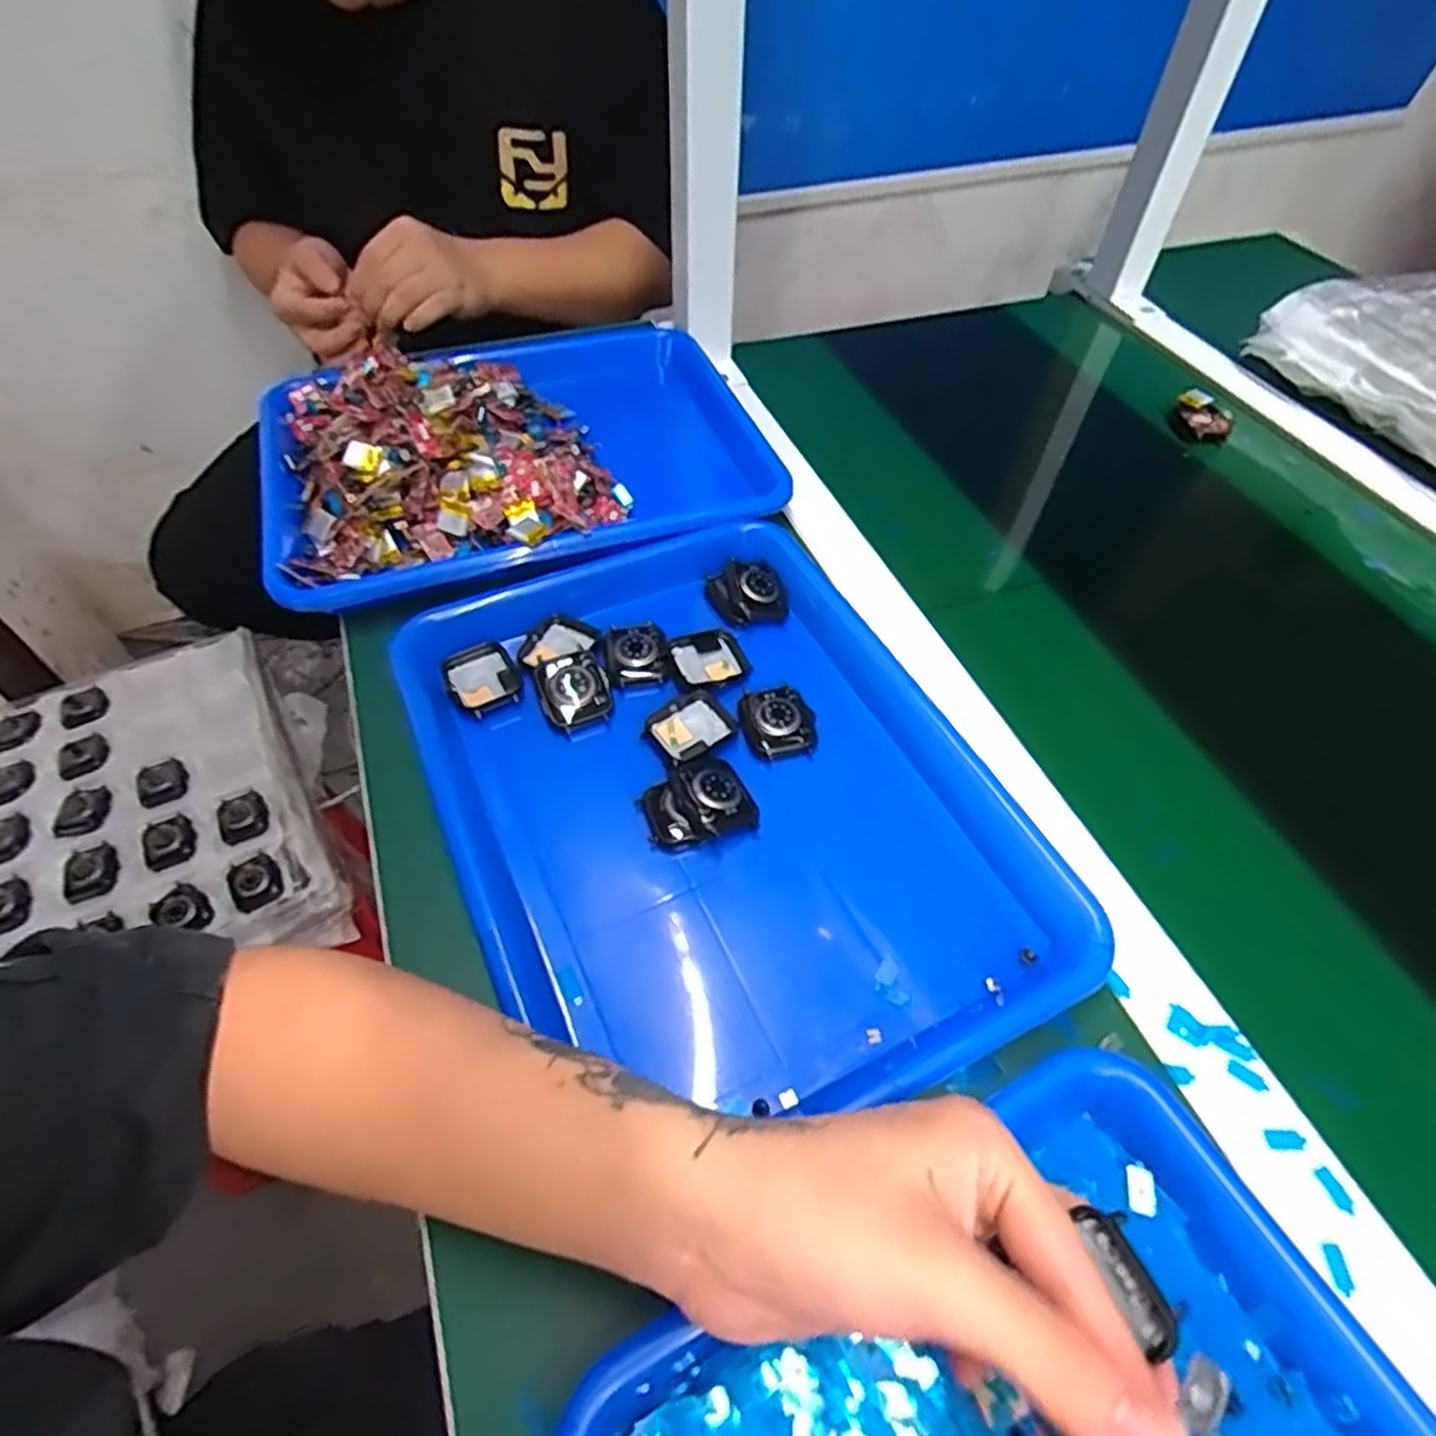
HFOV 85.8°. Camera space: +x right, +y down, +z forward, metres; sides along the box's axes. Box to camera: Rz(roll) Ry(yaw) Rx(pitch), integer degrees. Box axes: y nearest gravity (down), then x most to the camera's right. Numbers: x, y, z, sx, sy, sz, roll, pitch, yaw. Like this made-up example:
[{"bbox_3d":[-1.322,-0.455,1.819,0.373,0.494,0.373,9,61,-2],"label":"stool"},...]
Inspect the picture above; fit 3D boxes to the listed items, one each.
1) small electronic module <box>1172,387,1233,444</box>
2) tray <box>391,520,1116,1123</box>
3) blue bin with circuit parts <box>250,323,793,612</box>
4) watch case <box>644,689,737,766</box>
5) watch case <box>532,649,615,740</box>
[{"bbox_3d":[0.405,-0.249,0.647,0.028,0.028,0.051,-7,54,-6],"label":"small electronic module"},{"bbox_3d":[0.003,0.036,0.400,0.269,0.042,0.330,-22,57,-17],"label":"tray"},{"bbox_3d":[-0.134,-0.194,0.562,0.357,0.080,0.266,-17,55,-13],"label":"blue bin with circuit parts"},{"bbox_3d":[-0.015,0.006,0.424,0.044,0.011,0.036,-32,60,-22],"label":"watch case"},{"bbox_3d":[-0.080,-0.016,0.434,0.038,0.015,0.044,-23,81,-13],"label":"watch case"}]

